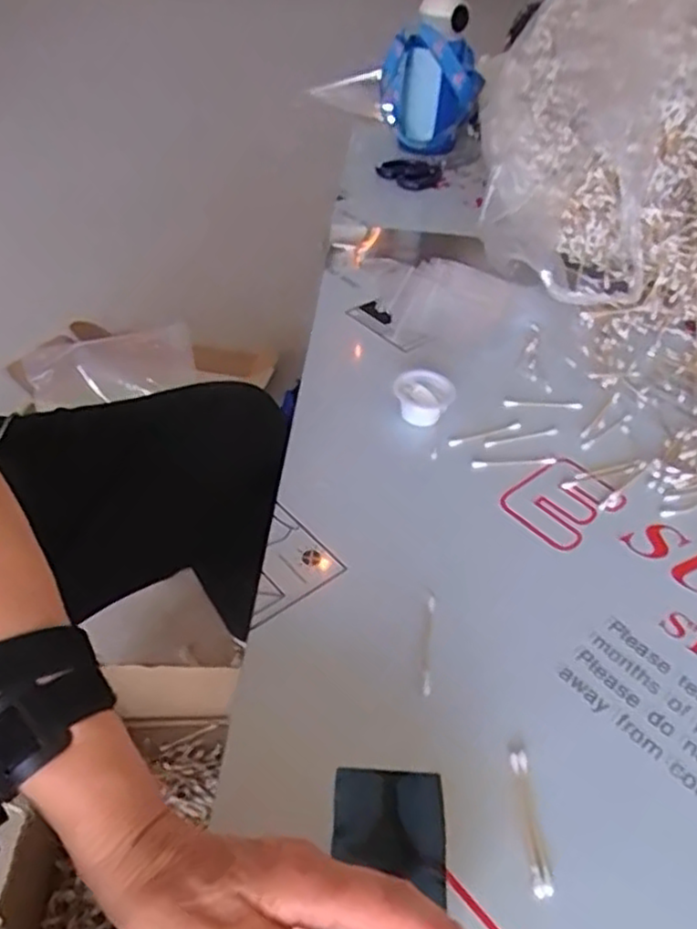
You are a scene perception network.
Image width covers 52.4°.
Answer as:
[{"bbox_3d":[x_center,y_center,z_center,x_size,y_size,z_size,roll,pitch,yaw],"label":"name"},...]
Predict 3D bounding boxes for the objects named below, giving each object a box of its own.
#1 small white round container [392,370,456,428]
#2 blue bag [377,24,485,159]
[{"bbox_3d":[0.066,-0.058,0.630,0.053,0.028,0.047,7,44,4],"label":"small white round container"},{"bbox_3d":[0.124,-0.574,1.096,0.156,0.156,0.071,8,43,3],"label":"blue bag"}]

